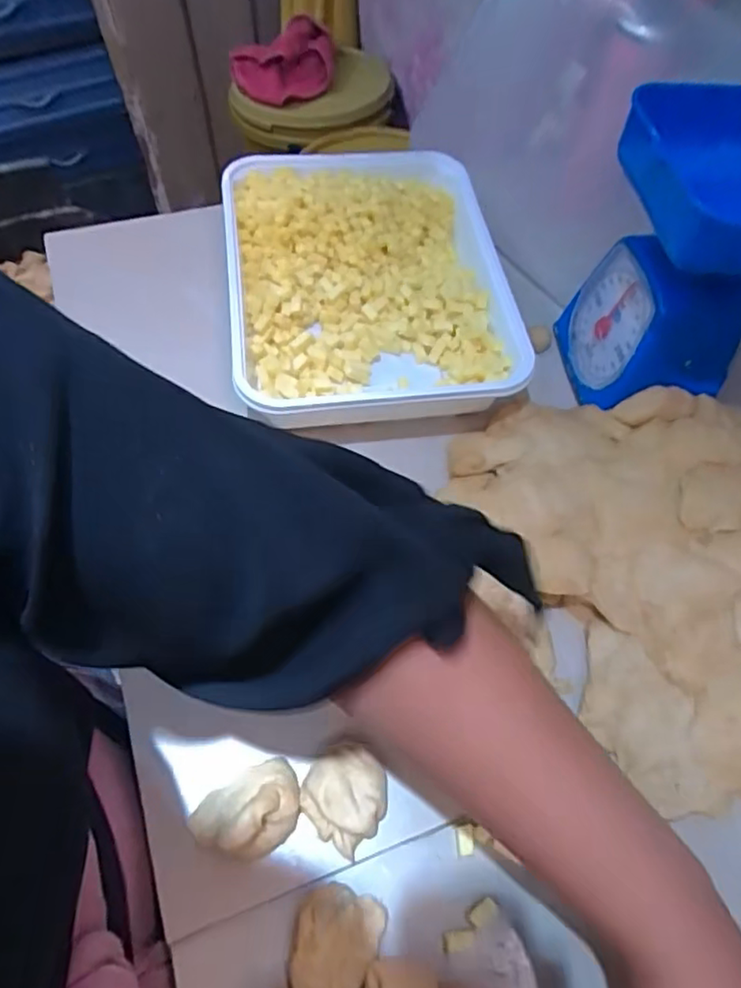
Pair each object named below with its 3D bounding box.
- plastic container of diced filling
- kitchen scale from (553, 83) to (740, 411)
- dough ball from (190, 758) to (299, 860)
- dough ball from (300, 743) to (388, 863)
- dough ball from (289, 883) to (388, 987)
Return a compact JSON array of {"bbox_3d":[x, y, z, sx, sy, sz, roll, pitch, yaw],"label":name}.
[{"bbox_3d":[-0.003,-0.182,0.545,0.234,0.061,0.301,-6,61,-5],"label":"plastic container of diced filling"},{"bbox_3d":[0.235,-0.166,0.459,0.140,0.192,0.130,-1,60,-2],"label":"kitchen scale"},{"bbox_3d":[-0.068,0.181,0.348,0.061,0.029,0.041,-25,64,-15],"label":"dough ball"},{"bbox_3d":[-0.013,0.174,0.357,0.047,0.028,0.047,1,60,-1],"label":"dough ball"},{"bbox_3d":[-0.018,0.235,0.321,0.043,0.030,0.051,16,61,8],"label":"dough ball"}]

